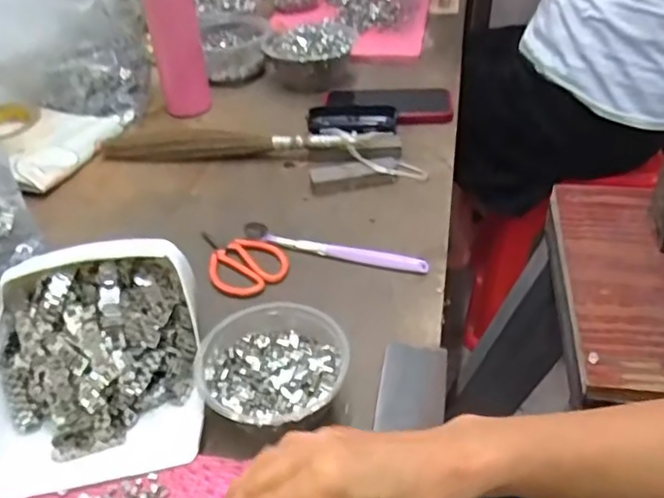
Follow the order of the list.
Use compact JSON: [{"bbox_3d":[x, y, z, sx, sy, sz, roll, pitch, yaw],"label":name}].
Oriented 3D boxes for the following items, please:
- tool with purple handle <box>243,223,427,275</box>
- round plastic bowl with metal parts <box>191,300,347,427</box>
[{"bbox_3d":[0.001,0.000,0.595,0.180,0.011,0.016,10,41,18],"label":"tool with purple handle"},{"bbox_3d":[-0.042,0.091,0.448,0.100,0.054,0.094,-3,39,2],"label":"round plastic bowl with metal parts"}]

